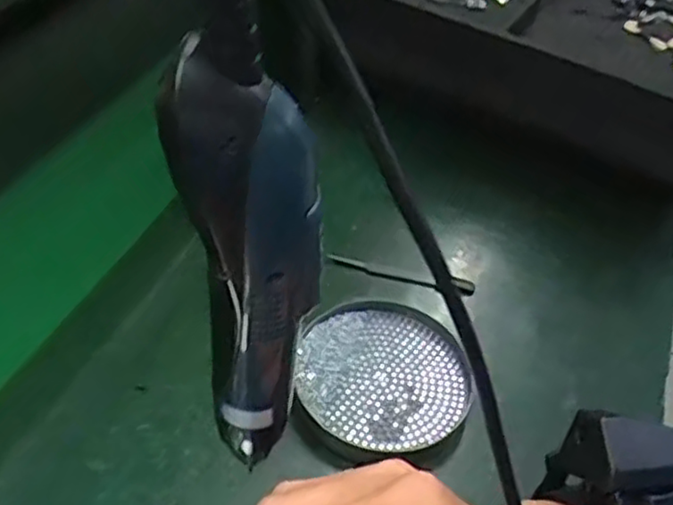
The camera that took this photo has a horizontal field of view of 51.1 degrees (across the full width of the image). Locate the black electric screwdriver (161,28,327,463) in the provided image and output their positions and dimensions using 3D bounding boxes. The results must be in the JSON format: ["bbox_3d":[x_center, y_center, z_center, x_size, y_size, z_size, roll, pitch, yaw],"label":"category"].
[{"bbox_3d":[-0.027,0.007,0.226,0.039,0.146,0.033,-25,51,-26],"label":"black electric screwdriver"}]

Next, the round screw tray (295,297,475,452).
[{"bbox_3d":[0.030,0.077,0.455,0.108,0.018,0.104,2,44,-2],"label":"round screw tray"}]

